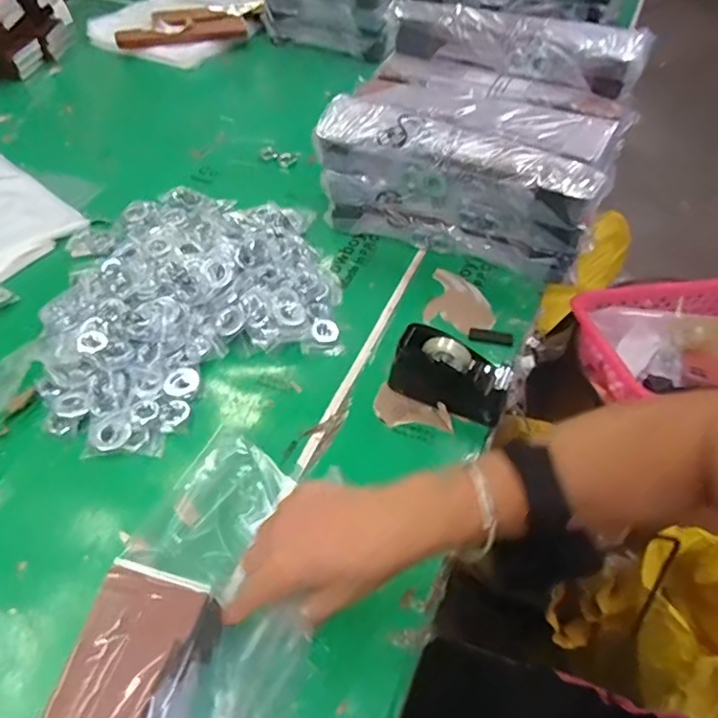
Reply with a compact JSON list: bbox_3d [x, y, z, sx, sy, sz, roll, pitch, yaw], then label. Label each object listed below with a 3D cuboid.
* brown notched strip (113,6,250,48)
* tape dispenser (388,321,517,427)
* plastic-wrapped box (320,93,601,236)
[{"bbox_3d":[-0.339,-0.634,1.079,0.243,0.037,0.096,-9,53,-7],"label":"brown notched strip"},{"bbox_3d":[0.089,0.014,0.553,0.115,0.070,0.049,21,55,15],"label":"tape dispenser"},{"bbox_3d":[0.109,-0.219,0.642,0.309,0.080,0.084,18,52,15],"label":"plastic-wrapped box"}]

